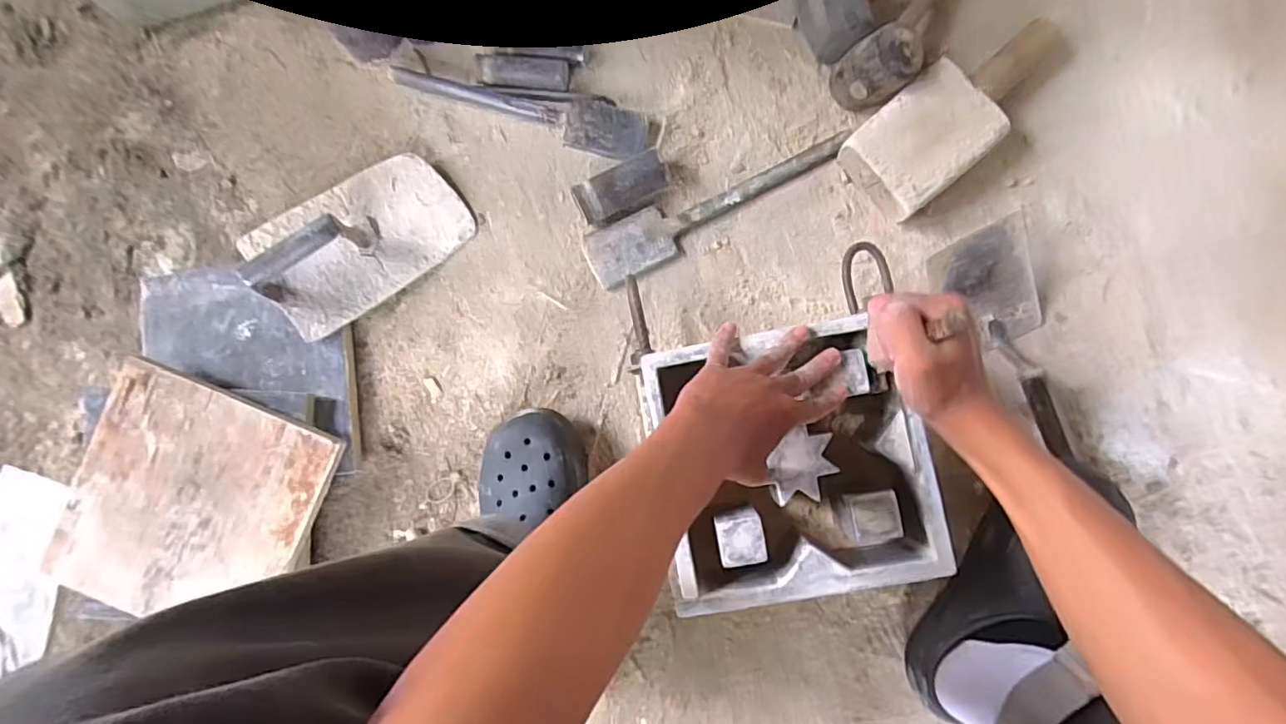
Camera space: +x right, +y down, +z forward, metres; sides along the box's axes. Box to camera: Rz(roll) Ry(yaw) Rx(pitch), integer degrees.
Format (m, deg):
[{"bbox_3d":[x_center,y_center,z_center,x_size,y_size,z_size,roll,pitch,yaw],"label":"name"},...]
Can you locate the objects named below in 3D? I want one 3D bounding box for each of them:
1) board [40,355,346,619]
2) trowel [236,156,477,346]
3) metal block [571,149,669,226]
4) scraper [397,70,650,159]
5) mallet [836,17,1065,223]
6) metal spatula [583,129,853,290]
[{"bbox_3d":[-0.472,0.149,0.613,0.250,0.022,0.237,20,85,3],"label":"board"},{"bbox_3d":[-0.320,-0.143,0.639,0.223,0.103,0.145,-38,83,1],"label":"trowel"},{"bbox_3d":[-0.022,-0.189,0.646,0.103,0.043,0.042,-23,83,3],"label":"metal block"},{"bbox_3d":[-0.148,-0.295,0.686,0.310,0.016,0.055,16,84,3],"label":"scraper"},{"bbox_3d":[0.335,-0.266,0.620,0.249,0.054,0.105,-41,83,1],"label":"mallet"},{"bbox_3d":[0.087,-0.173,0.651,0.313,0.013,0.066,-23,84,-1],"label":"metal spatula"}]

